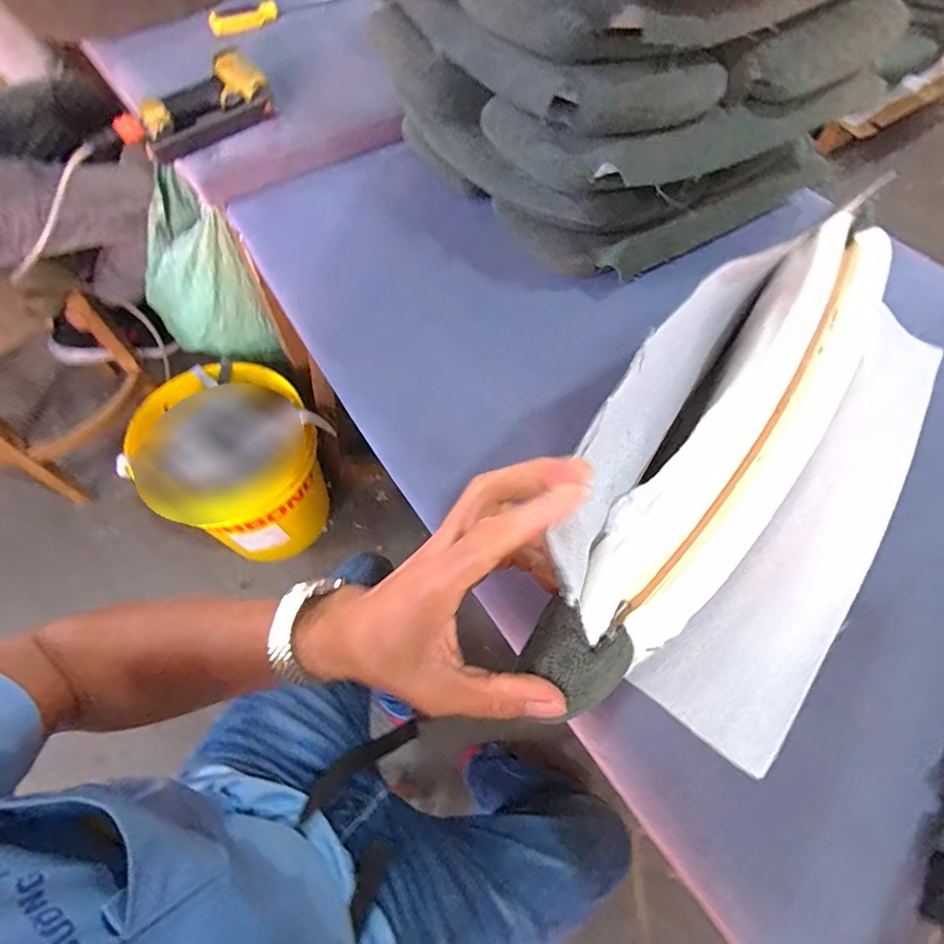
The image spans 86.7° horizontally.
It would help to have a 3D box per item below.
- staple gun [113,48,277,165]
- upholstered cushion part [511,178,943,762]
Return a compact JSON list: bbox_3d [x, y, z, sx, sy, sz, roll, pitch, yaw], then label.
[{"bbox_3d":[-0.374,-0.496,0.684,0.203,0.045,0.111,-39,69,-20],"label":"staple gun"},{"bbox_3d":[0.180,-0.011,0.300,0.178,0.085,0.367,32,69,16],"label":"upholstered cushion part"}]

